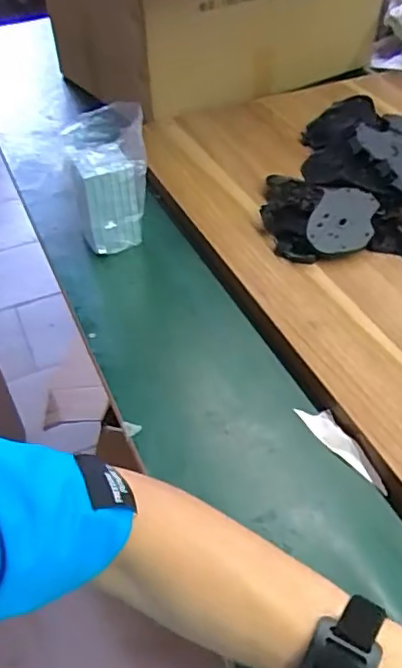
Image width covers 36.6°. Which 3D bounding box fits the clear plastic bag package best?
[{"bbox_3d":[-0.108,-0.183,0.738,0.092,0.147,0.081,-11,46,-5],"label":"clear plastic bag package"}]

